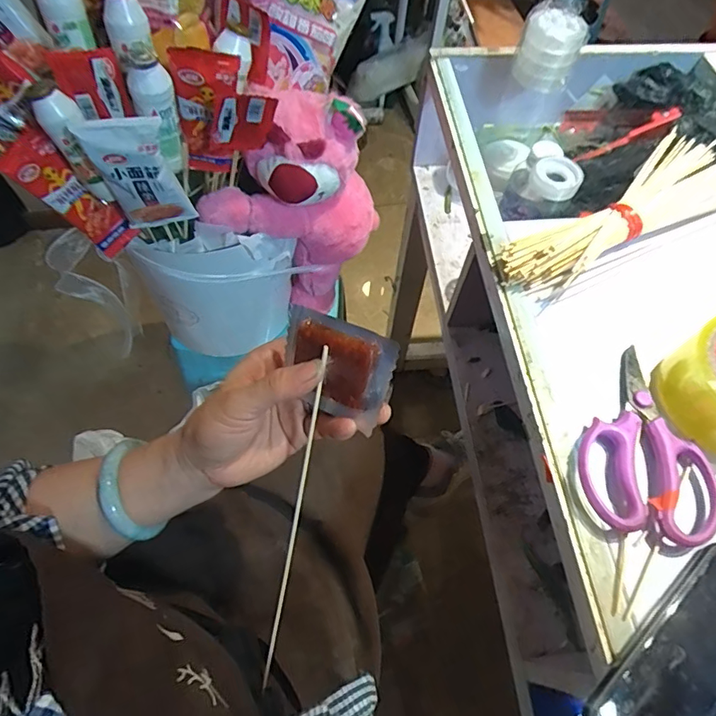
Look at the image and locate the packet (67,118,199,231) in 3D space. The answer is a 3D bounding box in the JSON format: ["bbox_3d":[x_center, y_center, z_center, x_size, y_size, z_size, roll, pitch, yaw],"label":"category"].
[{"bbox_3d":[-0.218,-0.176,0.484,0.078,0.134,0.027,-9,62,-7],"label":"packet"}]

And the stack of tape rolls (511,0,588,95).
[{"bbox_3d":[0.229,-0.372,0.581,0.068,0.079,0.057,23,63,9],"label":"stack of tape rolls"}]

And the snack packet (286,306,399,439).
[{"bbox_3d":[-0.015,0.003,0.278,0.068,0.011,0.052,26,107,14],"label":"snack packet"}]

